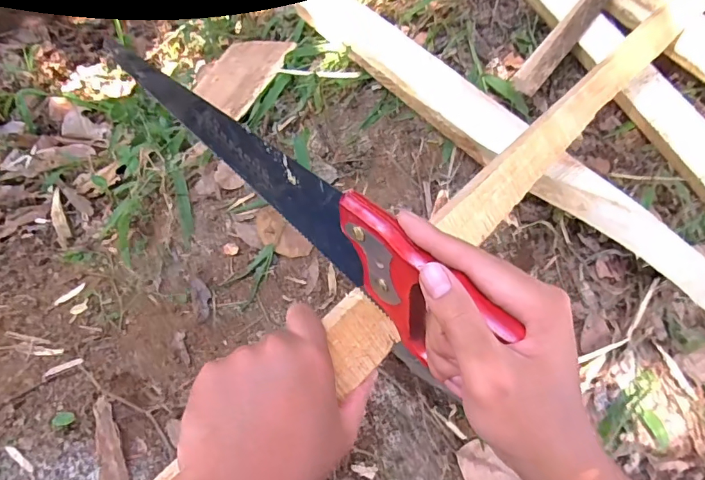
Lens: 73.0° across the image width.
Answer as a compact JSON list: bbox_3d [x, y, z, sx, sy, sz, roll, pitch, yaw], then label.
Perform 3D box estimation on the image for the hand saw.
[{"bbox_3d":[-0.066,-0.044,0.379,0.019,0.099,0.417,-36,61,-28],"label":"hand saw"}]

